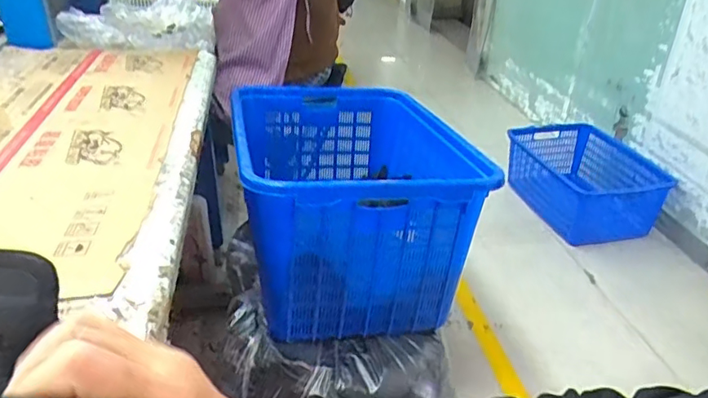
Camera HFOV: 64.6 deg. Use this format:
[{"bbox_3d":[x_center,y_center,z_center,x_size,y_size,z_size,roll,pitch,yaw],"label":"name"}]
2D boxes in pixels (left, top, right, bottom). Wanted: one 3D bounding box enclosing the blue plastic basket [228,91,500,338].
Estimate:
[{"bbox_3d":[-0.021,-0.053,1.410,0.515,0.359,0.769,-5,31,-12],"label":"blue plastic basket"}]

